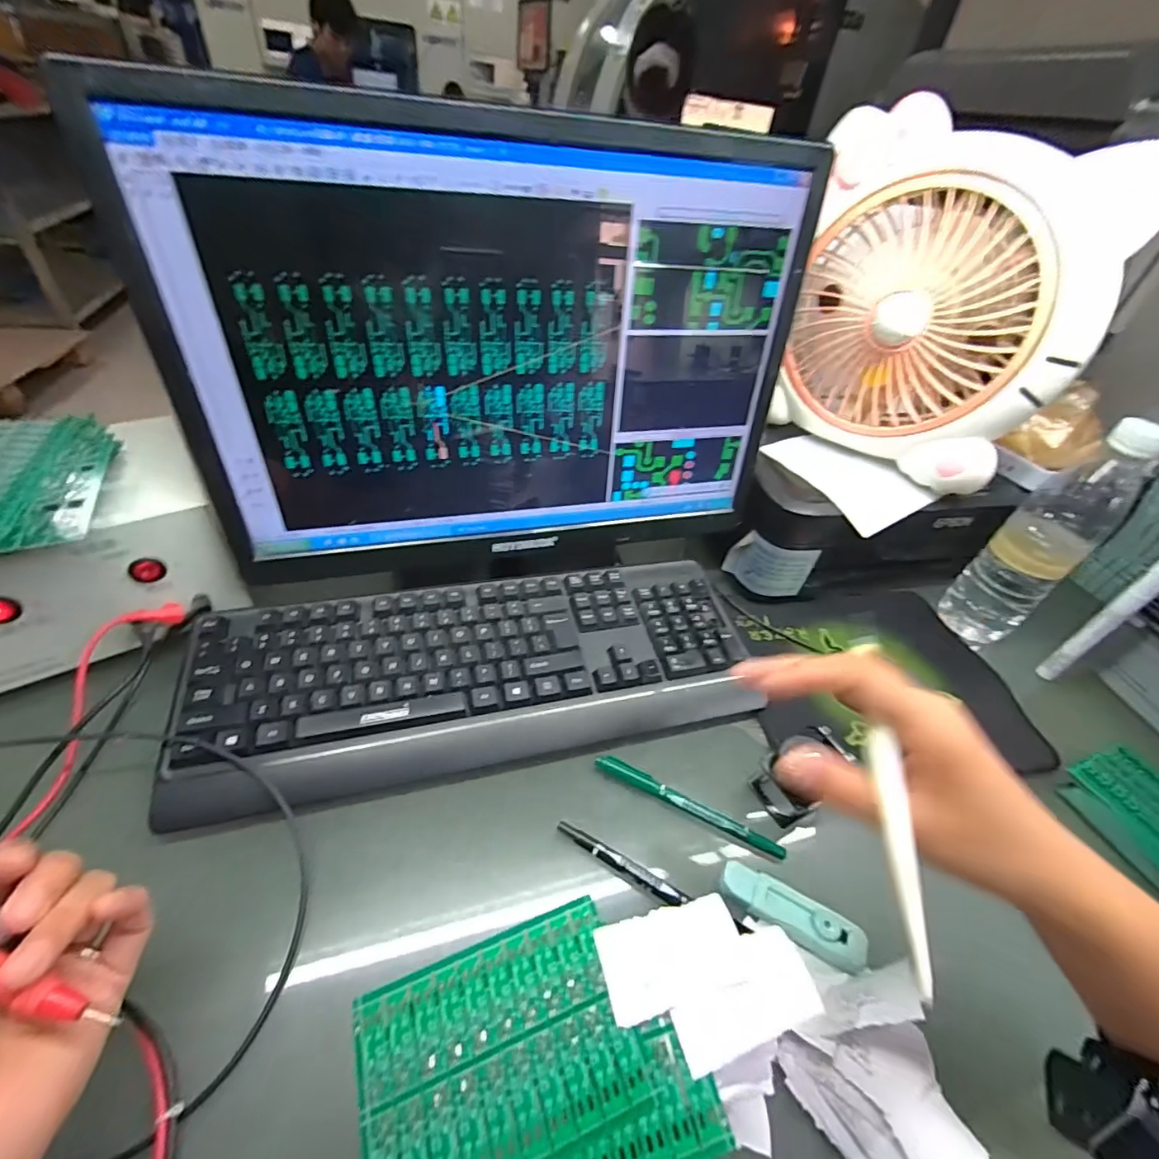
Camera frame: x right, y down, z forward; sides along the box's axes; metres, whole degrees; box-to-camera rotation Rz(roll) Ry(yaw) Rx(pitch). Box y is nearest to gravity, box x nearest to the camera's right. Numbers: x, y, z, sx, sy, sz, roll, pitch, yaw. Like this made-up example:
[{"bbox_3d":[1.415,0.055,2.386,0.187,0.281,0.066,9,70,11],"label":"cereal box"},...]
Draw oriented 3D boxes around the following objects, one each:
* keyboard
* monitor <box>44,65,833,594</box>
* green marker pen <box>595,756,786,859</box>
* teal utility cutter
[{"bbox_3d":[-0.072,0.072,0.412,0.422,0.043,0.156,-6,45,-14],"label":"keyboard"},{"bbox_3d":[-0.042,-0.146,0.372,0.429,0.281,0.060,-9,46,-17],"label":"monitor"},{"bbox_3d":[0.076,0.158,0.360,0.137,0.007,0.014,23,46,15],"label":"green marker pen"},{"bbox_3d":[0.130,0.203,0.313,0.083,0.013,0.028,26,47,18],"label":"teal utility cutter"}]

